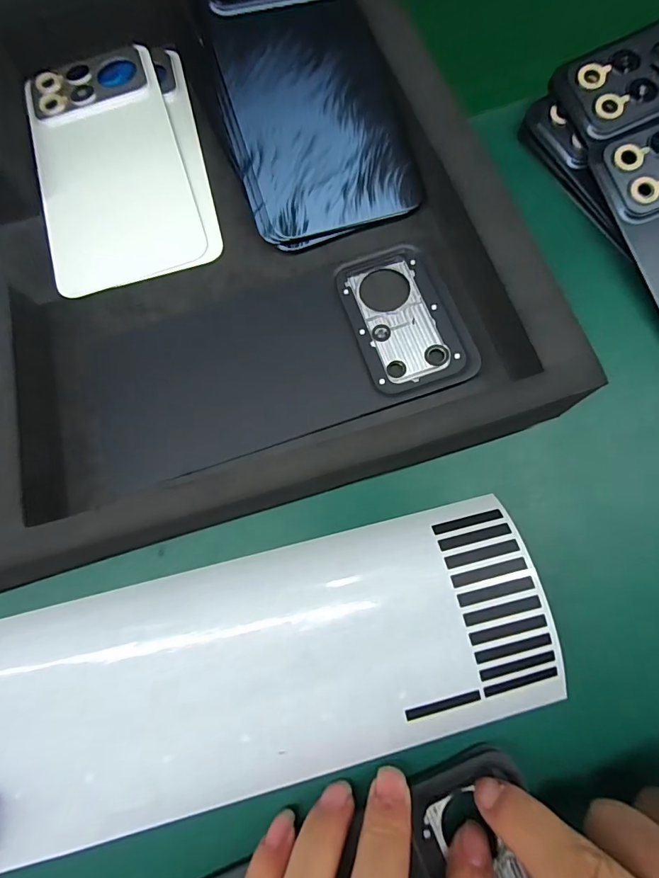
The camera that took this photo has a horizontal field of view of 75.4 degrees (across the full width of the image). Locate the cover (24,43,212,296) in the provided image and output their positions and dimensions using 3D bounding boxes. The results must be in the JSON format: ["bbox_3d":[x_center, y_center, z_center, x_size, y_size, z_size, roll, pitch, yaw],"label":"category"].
[{"bbox_3d":[-0.114,-0.143,0.221,0.072,0.004,0.146,-19,76,-3],"label":"cover"}]

